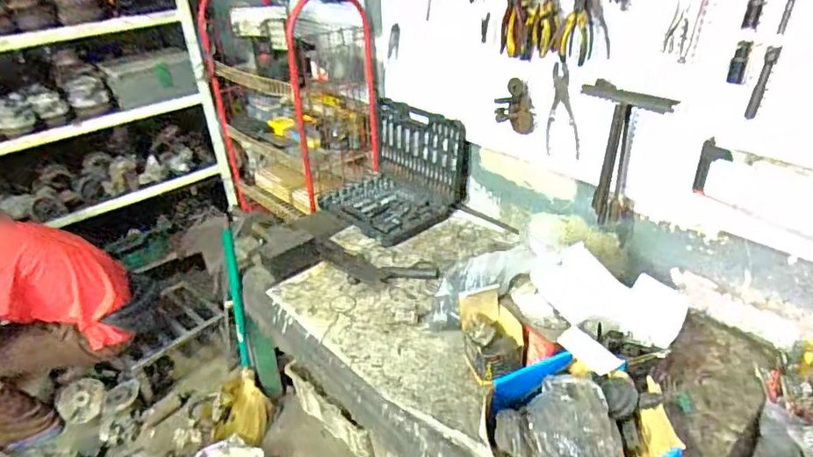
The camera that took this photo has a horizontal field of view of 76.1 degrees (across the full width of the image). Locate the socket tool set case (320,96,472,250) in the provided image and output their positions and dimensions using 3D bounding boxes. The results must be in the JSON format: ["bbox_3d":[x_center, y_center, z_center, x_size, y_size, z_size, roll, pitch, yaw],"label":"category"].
[{"bbox_3d":[-0.061,-0.197,1.668,0.390,0.285,0.342,24,41,35],"label":"socket tool set case"}]

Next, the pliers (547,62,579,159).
[{"bbox_3d":[0.387,-0.290,1.292,0.090,0.243,0.008,19,44,40],"label":"pliers"}]

